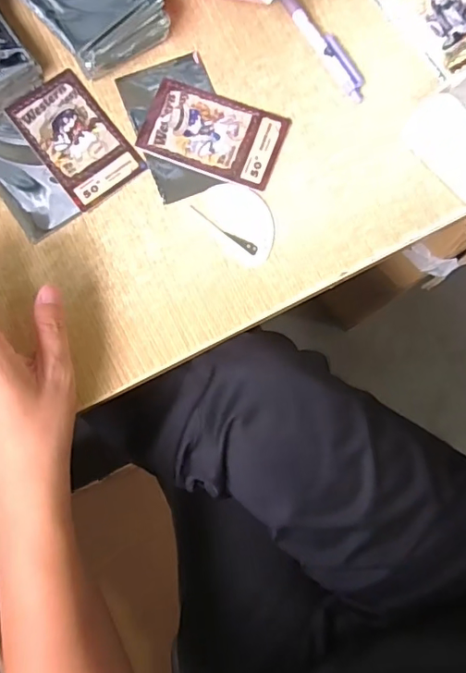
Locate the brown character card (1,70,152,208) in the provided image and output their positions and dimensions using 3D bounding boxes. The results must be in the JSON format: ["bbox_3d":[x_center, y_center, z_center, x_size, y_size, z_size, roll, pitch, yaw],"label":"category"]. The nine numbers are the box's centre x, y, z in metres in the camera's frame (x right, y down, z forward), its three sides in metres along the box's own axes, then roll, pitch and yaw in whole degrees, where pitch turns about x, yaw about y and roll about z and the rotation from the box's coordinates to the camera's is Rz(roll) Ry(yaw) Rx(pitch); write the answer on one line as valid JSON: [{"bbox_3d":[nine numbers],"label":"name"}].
[{"bbox_3d":[-0.128,-0.161,0.423,0.064,0.004,0.111,-36,84,-7],"label":"brown character card"}]

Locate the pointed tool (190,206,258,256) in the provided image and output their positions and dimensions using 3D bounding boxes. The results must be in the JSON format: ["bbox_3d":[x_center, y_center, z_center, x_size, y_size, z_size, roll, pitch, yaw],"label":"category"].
[{"bbox_3d":[-0.006,-0.086,0.410,0.064,0.004,0.008,39,88,5],"label":"pointed tool"}]

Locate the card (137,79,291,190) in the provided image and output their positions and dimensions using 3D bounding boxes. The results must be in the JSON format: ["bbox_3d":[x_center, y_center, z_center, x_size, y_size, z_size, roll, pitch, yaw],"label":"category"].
[{"bbox_3d":[-0.015,-0.166,0.421,0.111,0.004,0.065,20,83,5],"label":"card"}]

